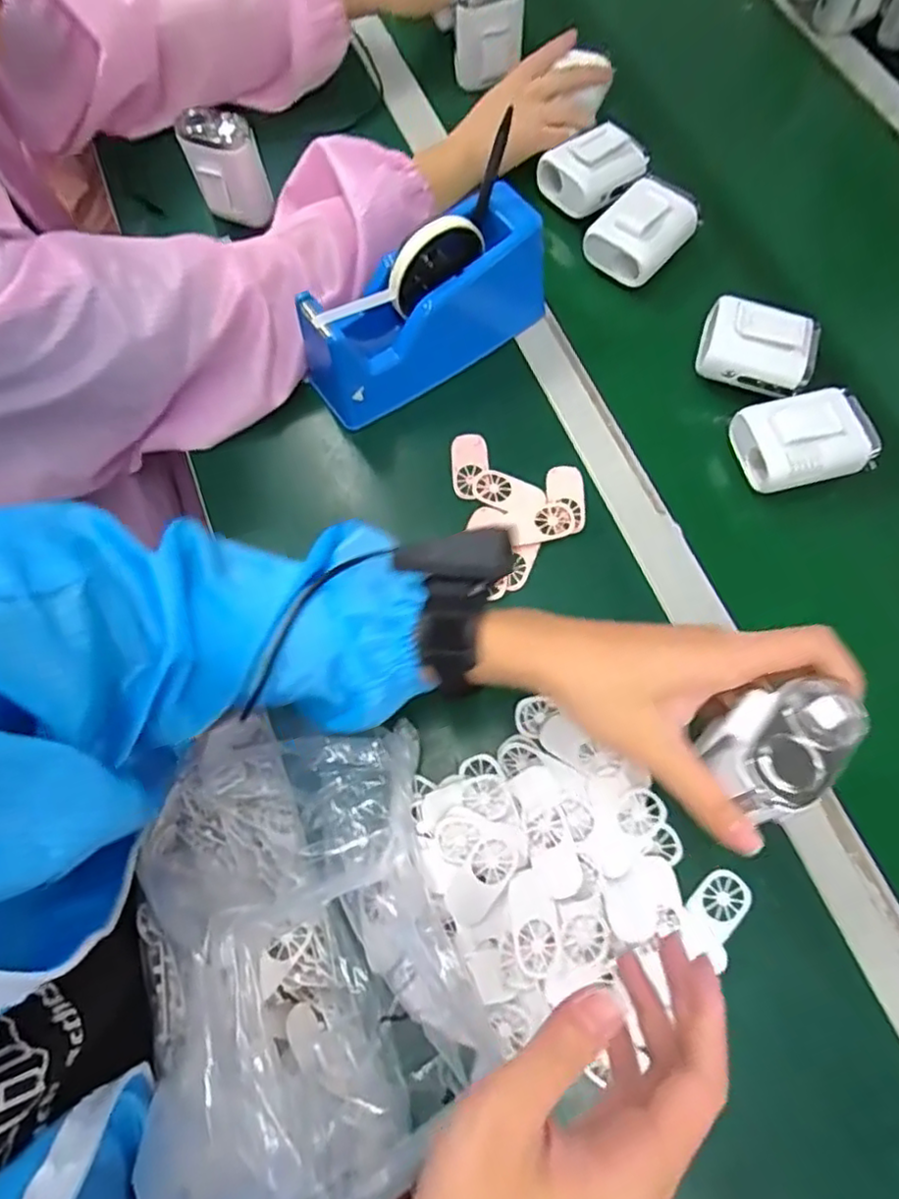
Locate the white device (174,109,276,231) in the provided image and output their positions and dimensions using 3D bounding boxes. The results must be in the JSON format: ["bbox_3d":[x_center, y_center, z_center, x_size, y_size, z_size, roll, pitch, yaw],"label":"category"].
[{"bbox_3d":[-0.197,-0.384,0.568,0.060,0.081,0.034,-20,76,-5],"label":"white device"}]

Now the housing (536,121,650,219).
[{"bbox_3d":[0.133,-0.390,0.578,0.084,0.038,0.063,-31,77,-8],"label":"housing"}]

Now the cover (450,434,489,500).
[{"bbox_3d":[0.016,-0.106,0.516,0.029,0.010,0.057,-4,75,-1],"label":"cover"}]

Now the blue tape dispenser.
[{"bbox_3d":[-0.019,-0.228,0.506,0.209,0.096,0.071,-34,77,-8],"label":"blue tape dispenser"}]

